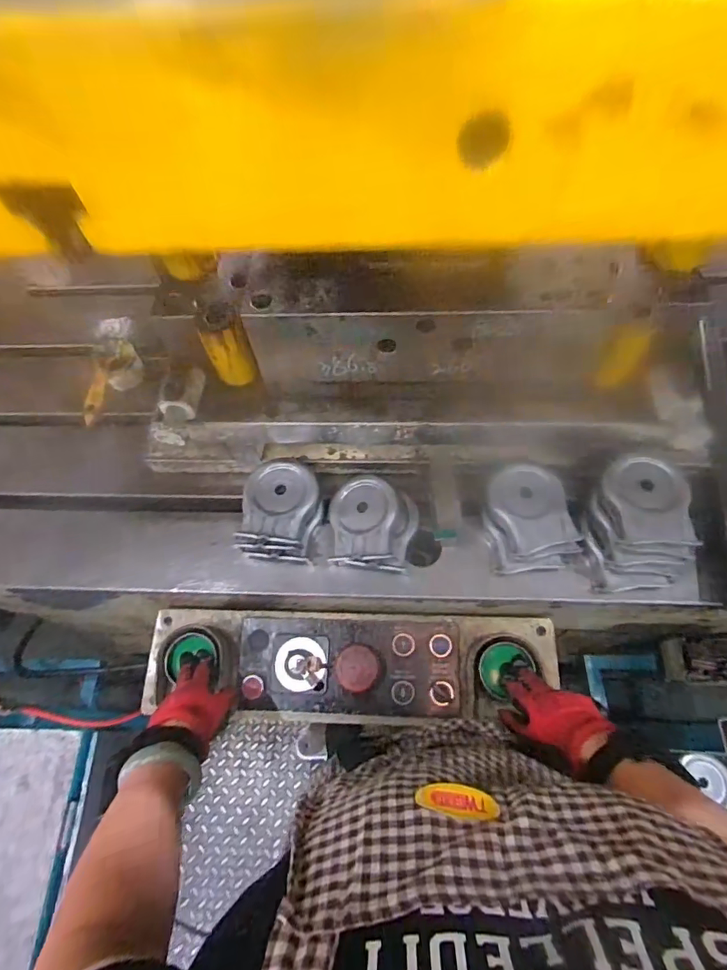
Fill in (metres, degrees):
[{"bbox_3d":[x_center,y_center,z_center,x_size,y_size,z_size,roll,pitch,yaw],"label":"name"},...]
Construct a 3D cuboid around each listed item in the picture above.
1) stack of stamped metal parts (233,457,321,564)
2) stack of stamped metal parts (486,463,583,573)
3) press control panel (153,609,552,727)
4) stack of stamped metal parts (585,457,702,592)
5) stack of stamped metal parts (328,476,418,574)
[{"bbox_3d":[-0.115,0.041,0.692,0.106,0.077,0.126,8,63,8],"label":"stack of stamped metal parts"},{"bbox_3d":[0.222,0.046,0.661,0.113,0.062,0.142,-6,62,0],"label":"stack of stamped metal parts"},{"bbox_3d":[-0.016,0.241,0.659,0.539,0.047,0.139,0,63,3],"label":"press control panel"},{"bbox_3d":[0.351,0.052,0.632,0.107,0.081,0.153,8,63,8],"label":"stack of stamped metal parts"},{"bbox_3d":[0.010,0.056,0.679,0.110,0.062,0.120,-1,65,22],"label":"stack of stamped metal parts"}]

